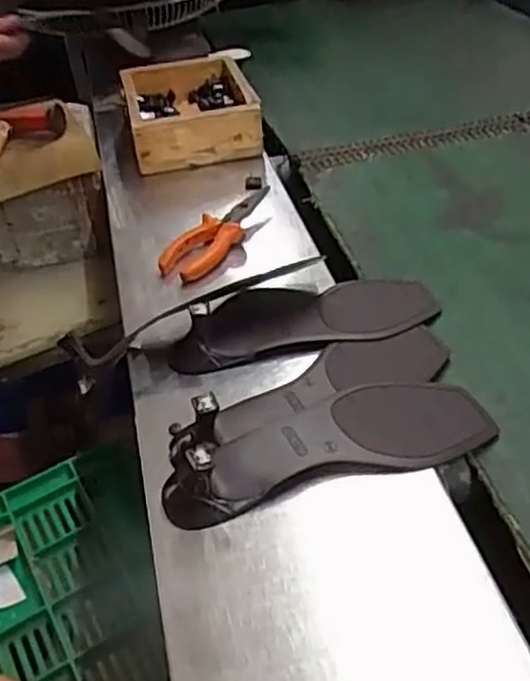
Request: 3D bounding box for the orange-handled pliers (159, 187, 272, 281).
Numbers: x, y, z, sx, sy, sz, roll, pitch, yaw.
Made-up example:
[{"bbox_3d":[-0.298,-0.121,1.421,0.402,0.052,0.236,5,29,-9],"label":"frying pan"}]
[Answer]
[{"bbox_3d":[-0.041,-0.110,0.711,0.047,0.035,0.154,29,50,31],"label":"orange-handled pliers"}]

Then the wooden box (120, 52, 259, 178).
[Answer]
[{"bbox_3d":[-0.093,-0.285,0.889,0.155,0.065,0.190,-8,41,-5],"label":"wooden box"}]

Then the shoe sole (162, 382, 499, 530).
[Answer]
[{"bbox_3d":[0.046,0.072,0.509,0.237,0.038,0.080,-11,42,-9],"label":"shoe sole"}]

